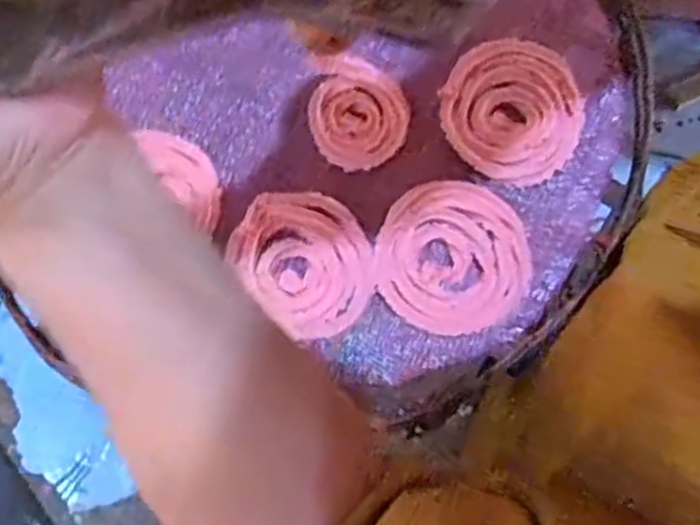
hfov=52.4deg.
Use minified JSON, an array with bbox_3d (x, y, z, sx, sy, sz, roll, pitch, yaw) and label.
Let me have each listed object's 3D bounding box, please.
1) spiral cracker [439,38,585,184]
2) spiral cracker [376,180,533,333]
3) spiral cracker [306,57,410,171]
[{"bbox_3d":[0.090,-0.084,0.392,0.075,0.012,0.074,0,80,1],"label":"spiral cracker"},{"bbox_3d":[0.055,-0.004,0.376,0.078,0.009,0.080,0,80,1],"label":"spiral cracker"},{"bbox_3d":[0.004,-0.079,0.396,0.051,0.008,0.052,-39,82,-6],"label":"spiral cracker"}]

